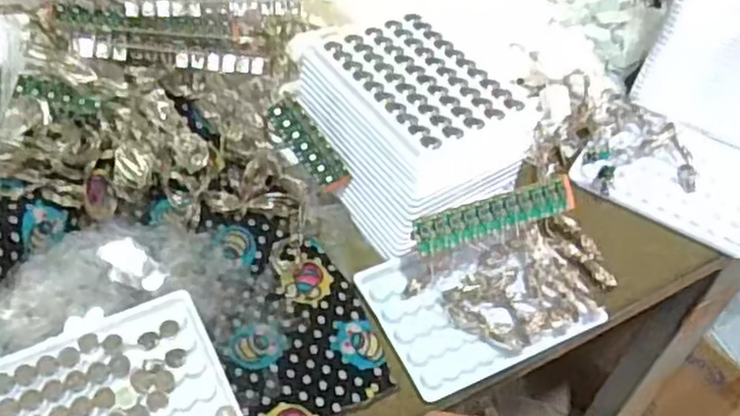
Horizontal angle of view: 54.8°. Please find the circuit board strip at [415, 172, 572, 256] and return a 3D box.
[{"bbox_3d":[0.076,0.004,0.425,0.112,0.023,0.004,-16,17,-24],"label":"circuit board strip"}]

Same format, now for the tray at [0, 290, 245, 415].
[{"bbox_3d":[-0.142,0.105,0.376,0.129,0.014,0.089,-21,55,-20],"label":"tray"}]

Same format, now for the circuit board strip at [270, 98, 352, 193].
[{"bbox_3d":[-0.036,-0.039,0.447,0.019,0.071,0.011,-11,43,30],"label":"circuit board strip"}]

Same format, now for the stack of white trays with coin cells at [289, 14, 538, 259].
[{"bbox_3d":[0.026,-0.051,0.472,0.105,0.078,0.155,-20,55,-20],"label":"stack of white trays with coin cells"}]

